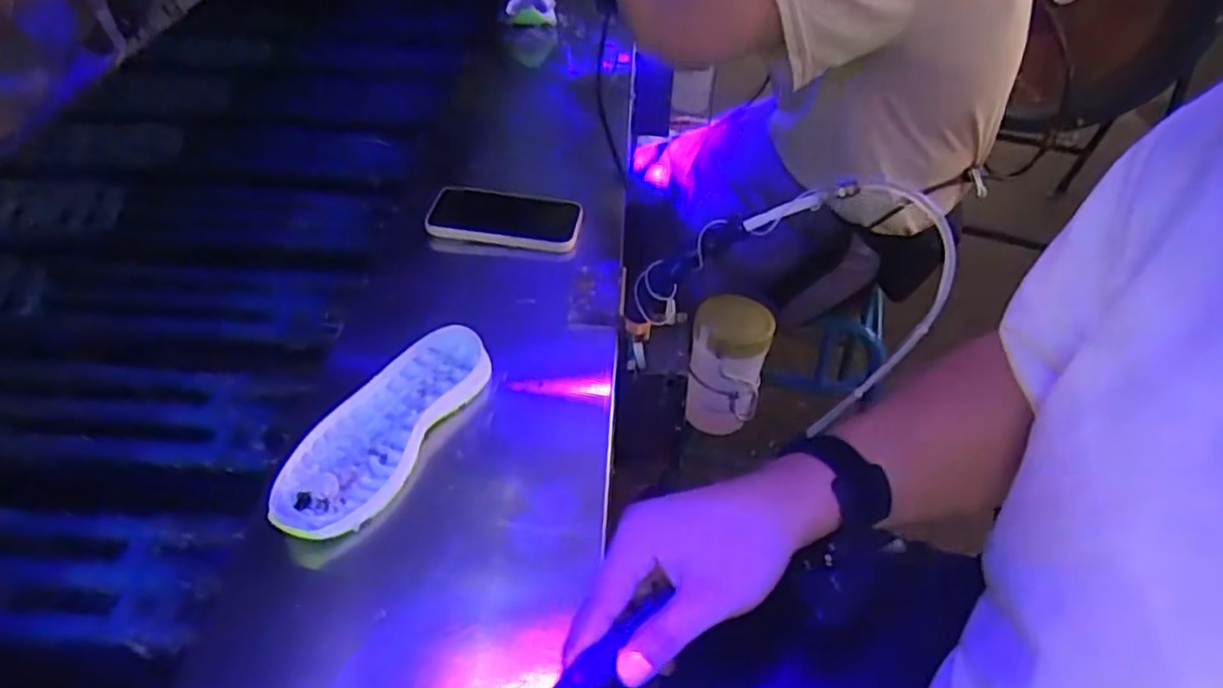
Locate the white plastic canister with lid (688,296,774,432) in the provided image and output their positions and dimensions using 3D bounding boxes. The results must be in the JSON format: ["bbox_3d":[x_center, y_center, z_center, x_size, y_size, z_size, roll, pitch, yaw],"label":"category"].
[{"bbox_3d":[0.113,0.021,0.693,0.073,0.127,0.080,7,48,2],"label":"white plastic canister with lid"}]

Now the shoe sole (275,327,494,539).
[{"bbox_3d":[-0.167,0.058,0.515,0.076,0.020,0.201,21,50,14],"label":"shoe sole"}]

